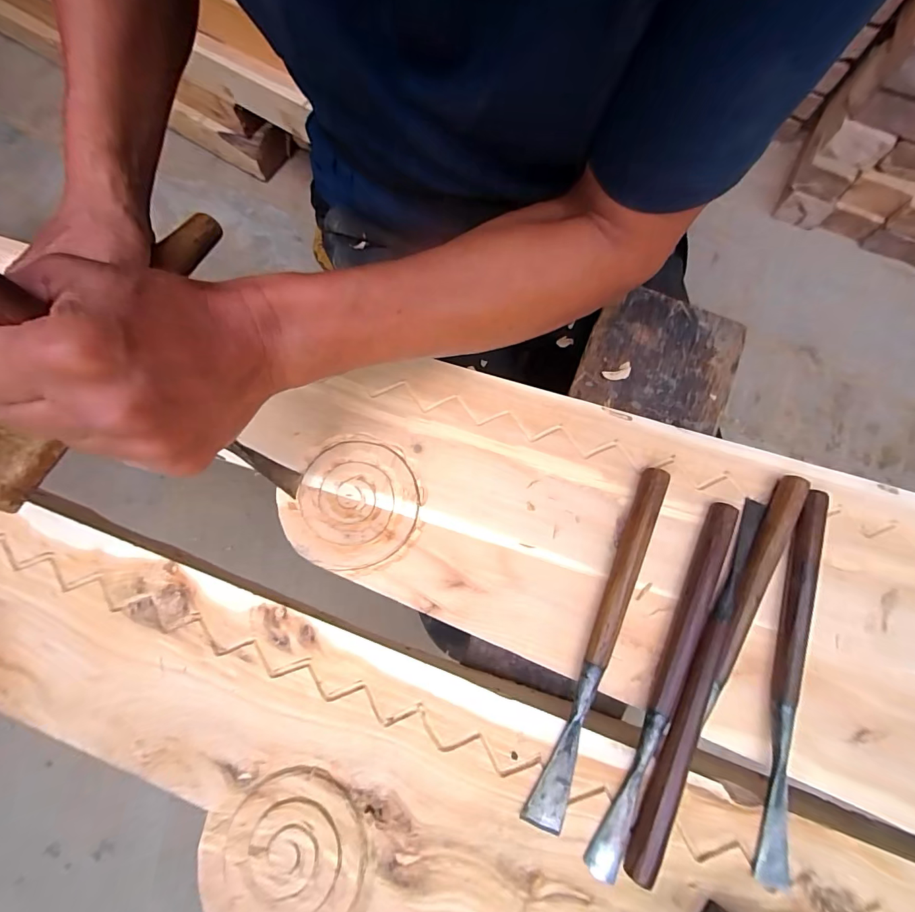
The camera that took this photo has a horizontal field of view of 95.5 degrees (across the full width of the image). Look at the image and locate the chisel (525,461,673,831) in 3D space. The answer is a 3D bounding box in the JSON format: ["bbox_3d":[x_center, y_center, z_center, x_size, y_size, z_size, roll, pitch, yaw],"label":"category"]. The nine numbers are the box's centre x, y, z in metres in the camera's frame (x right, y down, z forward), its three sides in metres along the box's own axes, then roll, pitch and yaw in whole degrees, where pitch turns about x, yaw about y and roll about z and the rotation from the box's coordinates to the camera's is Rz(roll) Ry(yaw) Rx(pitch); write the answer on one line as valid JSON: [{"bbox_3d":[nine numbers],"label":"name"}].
[{"bbox_3d":[0.102,0.126,0.291,0.022,0.020,0.249,23,77,5],"label":"chisel"}]

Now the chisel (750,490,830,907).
[{"bbox_3d":[0.231,0.151,0.287,0.019,0.019,0.256,15,77,3],"label":"chisel"}]

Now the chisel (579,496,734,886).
[{"bbox_3d":[0.146,0.152,0.286,0.017,0.019,0.254,26,78,5],"label":"chisel"}]

